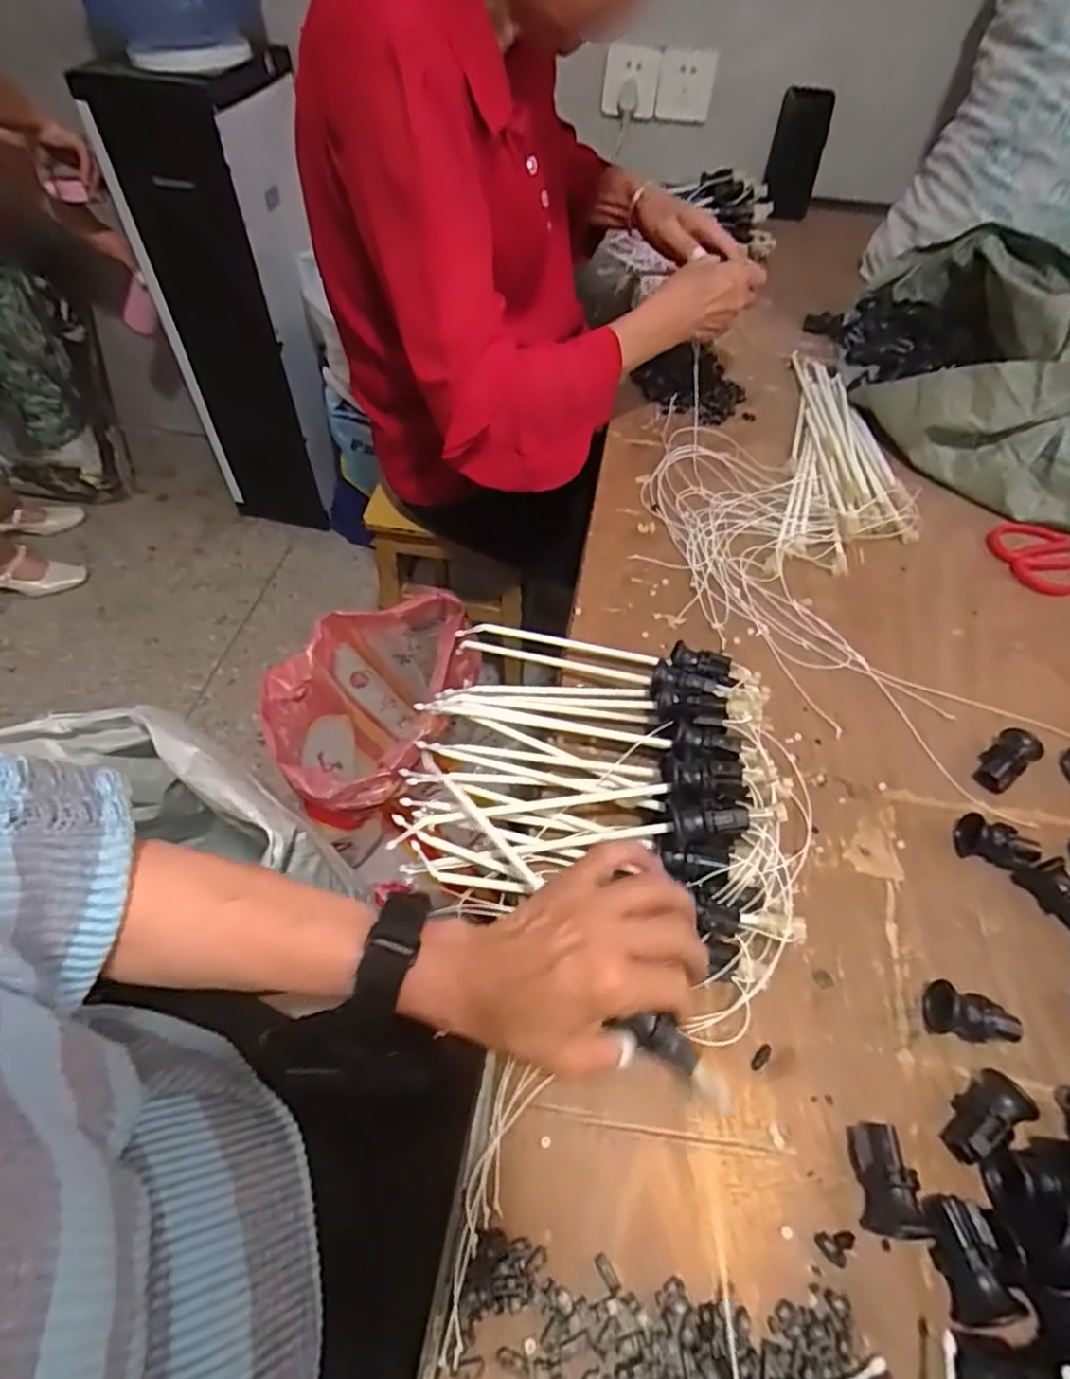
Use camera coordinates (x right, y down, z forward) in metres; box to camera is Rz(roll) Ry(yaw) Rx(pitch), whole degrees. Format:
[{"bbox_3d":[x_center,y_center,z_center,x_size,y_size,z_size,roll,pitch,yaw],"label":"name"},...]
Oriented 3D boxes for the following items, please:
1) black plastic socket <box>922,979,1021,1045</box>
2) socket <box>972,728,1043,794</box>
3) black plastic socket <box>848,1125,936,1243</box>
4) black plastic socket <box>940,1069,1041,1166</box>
[{"bbox_3d":[0.259,0.193,0.396,0.048,0.025,0.027,11,54,5],"label":"black plastic socket"},{"bbox_3d":[0.351,0.052,0.498,0.049,0.025,0.027,-34,62,-24],"label":"socket"},{"bbox_3d":[0.180,0.252,0.344,0.025,0.027,0.048,0,54,-3],"label":"black plastic socket"},{"bbox_3d":[0.245,0.232,0.365,0.049,0.025,0.027,-24,59,-19],"label":"black plastic socket"}]

